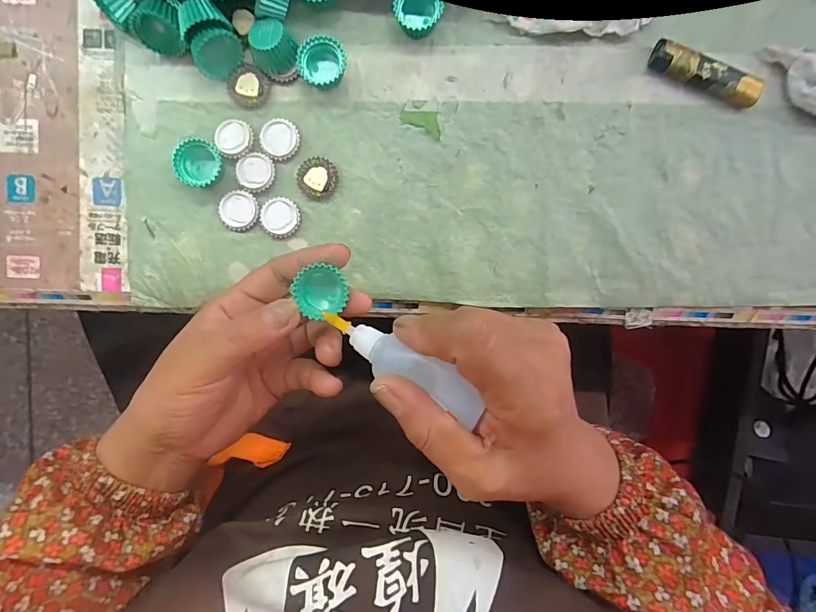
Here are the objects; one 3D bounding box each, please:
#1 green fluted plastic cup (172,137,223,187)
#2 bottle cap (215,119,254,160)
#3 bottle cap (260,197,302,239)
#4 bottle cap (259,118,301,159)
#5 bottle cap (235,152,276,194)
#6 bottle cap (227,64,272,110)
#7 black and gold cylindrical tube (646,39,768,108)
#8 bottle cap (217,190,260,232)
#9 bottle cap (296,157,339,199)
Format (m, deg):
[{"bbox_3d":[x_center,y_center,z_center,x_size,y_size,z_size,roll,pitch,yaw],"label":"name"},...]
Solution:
[{"bbox_3d":[-0.143,-0.097,0.286,0.031,0.015,0.030,15,93,-2],"label":"green fluted plastic cup"},{"bbox_3d":[-0.121,-0.118,0.289,0.025,0.008,0.027,0,94,-1],"label":"bottle cap"},{"bbox_3d":[-0.090,-0.063,0.294,0.026,0.005,0.028,4,93,-1],"label":"bottle cap"},{"bbox_3d":[-0.090,-0.117,0.291,0.026,0.006,0.027,0,94,-1],"label":"bottle cap"},{"bbox_3d":[-0.107,-0.094,0.291,0.026,0.004,0.028,0,94,-1],"label":"bottle cap"},{"bbox_3d":[-0.111,-0.153,0.288,0.027,0.004,0.027,0,94,-1],"label":"bottle cap"},{"bbox_3d":[0.209,-0.162,0.292,0.079,0.010,0.019,23,93,-2],"label":"black and gold cylindrical tube"},{"bbox_3d":[-0.119,-0.067,0.292,0.028,0.004,0.027,0,94,-1],"label":"bottle cap"},{"bbox_3d":[-0.064,-0.091,0.293,0.028,0.006,0.027,0,94,-1],"label":"bottle cap"}]

